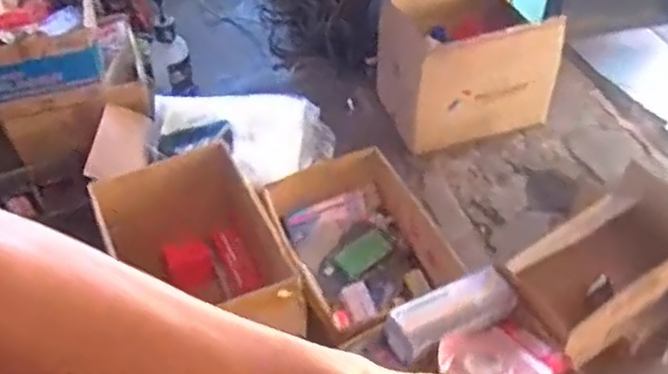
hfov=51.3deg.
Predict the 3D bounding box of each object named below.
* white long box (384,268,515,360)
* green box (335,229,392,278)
[{"bbox_3d":[0.257,0.250,1.456,0.324,0.074,0.113,-15,48,-34],"label":"white long box"},{"bbox_3d":[0.083,0.168,1.806,0.077,0.029,0.181,31,42,26],"label":"green box"}]

